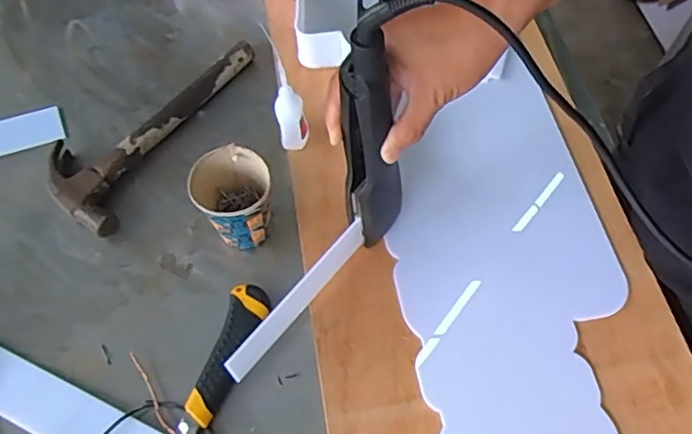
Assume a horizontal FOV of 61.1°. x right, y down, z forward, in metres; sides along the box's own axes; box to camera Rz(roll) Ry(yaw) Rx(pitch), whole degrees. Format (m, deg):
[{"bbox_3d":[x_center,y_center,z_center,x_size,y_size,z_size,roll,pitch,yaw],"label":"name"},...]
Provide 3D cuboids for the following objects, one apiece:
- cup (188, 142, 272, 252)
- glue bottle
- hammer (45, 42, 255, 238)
[{"bbox_3d":[-0.109,-0.013,0.597,0.071,0.093,0.074,-1,61,2],"label":"cup"},{"bbox_3d":[-0.060,-0.122,0.609,0.031,0.161,0.031,-12,61,-4],"label":"glue bottle"},{"bbox_3d":[-0.240,-0.119,0.696,0.120,0.030,0.294,25,65,16],"label":"hammer"}]

